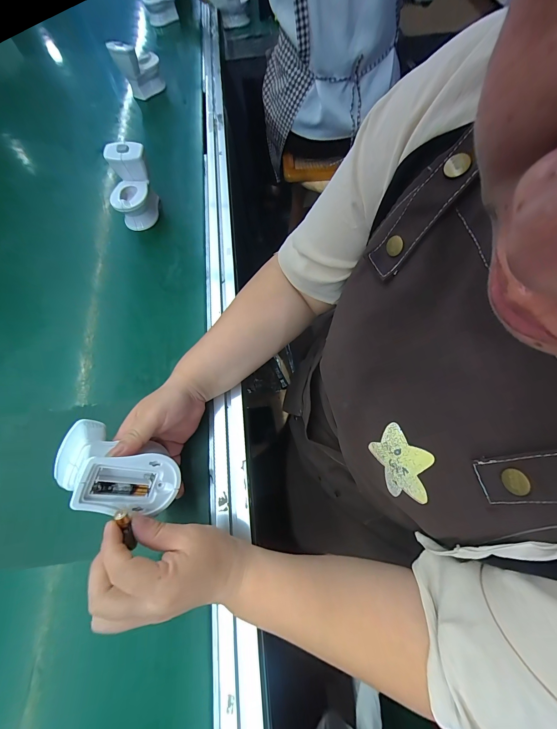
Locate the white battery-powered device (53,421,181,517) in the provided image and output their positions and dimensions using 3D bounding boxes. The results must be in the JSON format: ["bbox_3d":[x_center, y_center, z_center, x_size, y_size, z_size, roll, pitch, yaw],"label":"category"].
[{"bbox_3d":[-0.165,0.106,0.297,0.093,0.101,0.065,10,81,53],"label":"white battery-powered device"}]

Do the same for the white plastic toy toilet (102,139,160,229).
[{"bbox_3d":[-0.253,-0.300,0.502,0.061,0.118,0.078,-1,66,1],"label":"white plastic toy toilet"}]

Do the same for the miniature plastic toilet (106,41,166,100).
[{"bbox_3d":[-0.308,-0.651,0.638,0.100,0.102,0.065,-20,67,-7],"label":"miniature plastic toilet"}]

